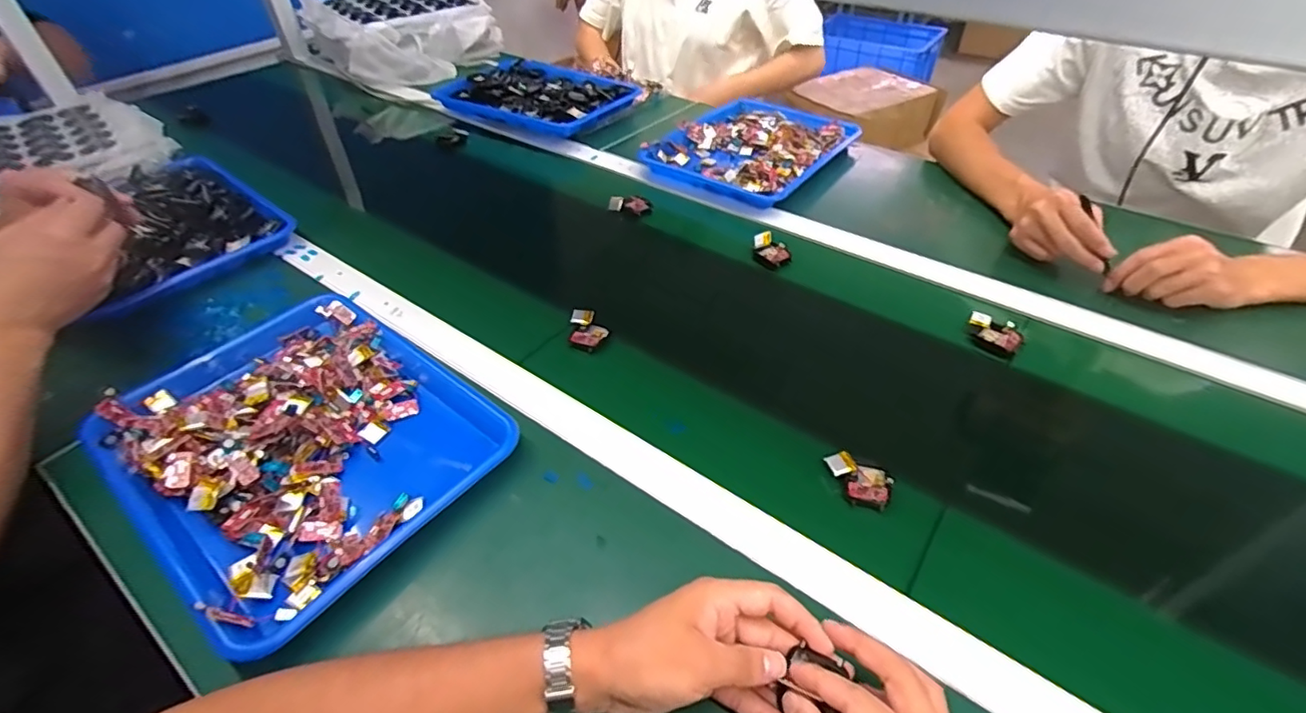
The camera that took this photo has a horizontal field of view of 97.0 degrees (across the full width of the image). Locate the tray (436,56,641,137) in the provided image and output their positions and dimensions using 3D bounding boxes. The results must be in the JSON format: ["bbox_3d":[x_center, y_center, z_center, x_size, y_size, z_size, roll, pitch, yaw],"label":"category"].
[{"bbox_3d":[-0.222,-0.487,1.083,0.340,0.049,0.230,21,48,22],"label":"tray"}]

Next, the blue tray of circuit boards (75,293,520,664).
[{"bbox_3d":[-0.313,0.068,0.516,0.334,0.043,0.261,26,50,26],"label":"blue tray of circuit boards"}]

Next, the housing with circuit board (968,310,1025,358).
[{"bbox_3d":[0.365,-0.025,0.619,0.055,0.020,0.037,34,54,32],"label":"housing with circuit board"}]

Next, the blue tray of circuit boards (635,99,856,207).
[{"bbox_3d":[0.162,-0.334,0.926,0.241,0.041,0.297,28,51,28],"label":"blue tray of circuit boards"}]

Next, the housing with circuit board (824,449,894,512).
[{"bbox_3d":[0.173,0.104,0.489,0.054,0.017,0.042,11,45,13],"label":"housing with circuit board"}]

